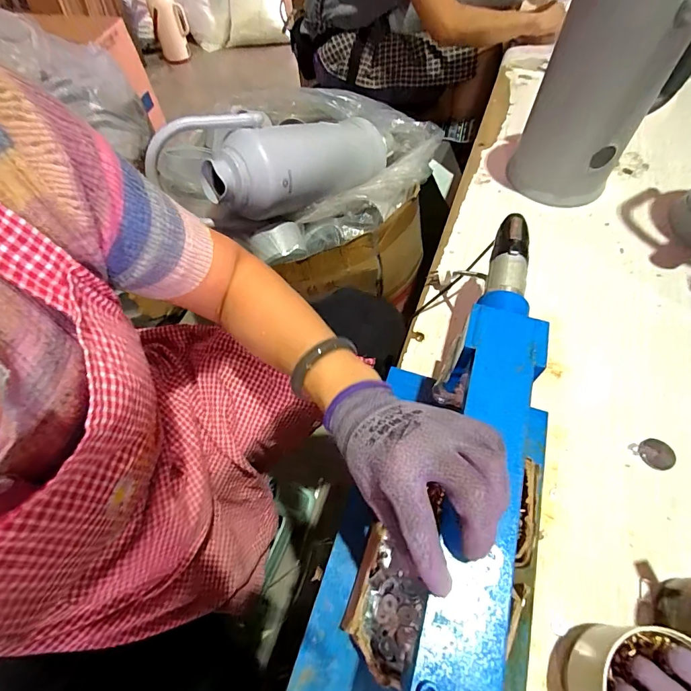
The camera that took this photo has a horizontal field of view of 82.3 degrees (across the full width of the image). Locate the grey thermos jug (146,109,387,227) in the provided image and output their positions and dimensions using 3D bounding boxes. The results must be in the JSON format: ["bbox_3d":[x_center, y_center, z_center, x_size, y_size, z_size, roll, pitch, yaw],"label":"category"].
[{"bbox_3d":[-0.111,-0.345,0.770,0.457,0.171,0.145,-22,60,-30],"label":"grey thermos jug"}]

